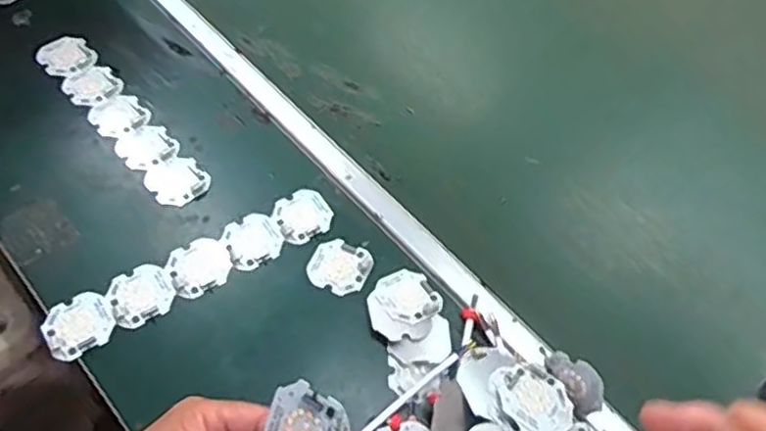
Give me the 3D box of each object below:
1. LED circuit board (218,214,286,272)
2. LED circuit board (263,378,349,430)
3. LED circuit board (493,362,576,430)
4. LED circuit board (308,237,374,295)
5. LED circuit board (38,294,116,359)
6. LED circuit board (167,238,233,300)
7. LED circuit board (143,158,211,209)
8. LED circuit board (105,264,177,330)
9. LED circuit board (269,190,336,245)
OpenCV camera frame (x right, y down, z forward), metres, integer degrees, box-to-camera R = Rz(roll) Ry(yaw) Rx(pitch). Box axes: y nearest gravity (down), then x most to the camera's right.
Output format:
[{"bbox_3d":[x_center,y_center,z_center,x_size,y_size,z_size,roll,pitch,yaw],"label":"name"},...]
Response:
[{"bbox_3d":[-0.109,0.021,0.544,0.047,0.004,0.049,-29,64,-23],"label":"LED circuit board"},{"bbox_3d":[-0.041,0.114,0.348,0.048,0.004,0.043,33,103,22],"label":"LED circuit board"},{"bbox_3d":[0.109,0.133,0.472,0.049,0.010,0.059,-25,63,-21],"label":"LED circuit board"},{"bbox_3d":[-0.034,0.040,0.537,0.047,0.004,0.048,20,56,6],"label":"LED circuit board"},{"bbox_3d":[-0.228,0.082,0.490,0.048,0.007,0.045,-26,63,-22],"label":"LED circuit board"},{"bbox_3d":[-0.147,0.040,0.525,0.048,0.004,0.048,-24,62,-21],"label":"LED circuit board"},{"bbox_3d":[-0.179,-0.030,0.567,0.047,0.004,0.049,-37,68,-26],"label":"LED circuit board"},{"bbox_3d":[-0.188,0.062,0.508,0.047,0.005,0.046,-26,63,-22],"label":"LED circuit board"},{"bbox_3d":[-0.069,0.000,0.559,0.049,0.004,0.048,-26,63,-22],"label":"LED circuit board"}]

